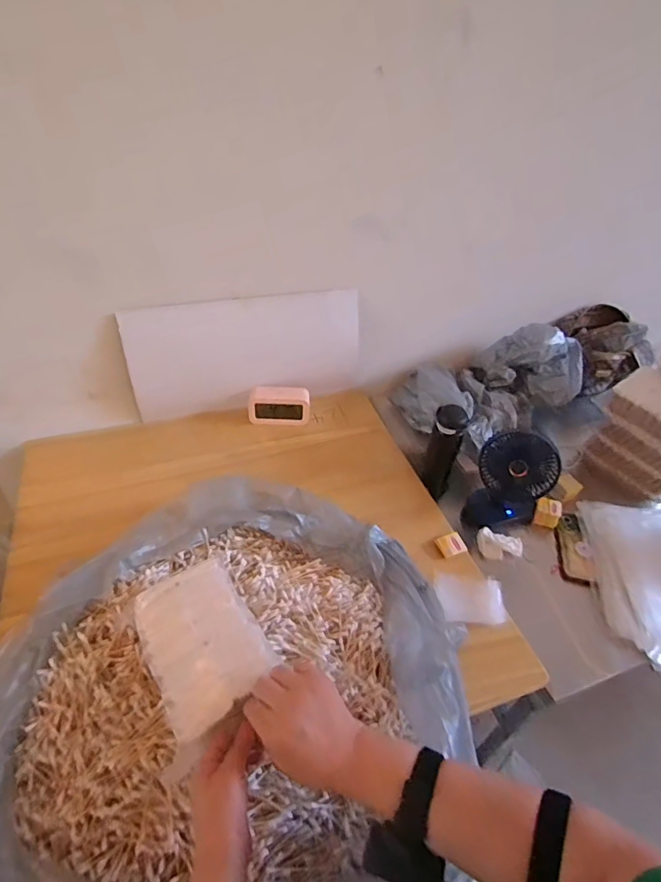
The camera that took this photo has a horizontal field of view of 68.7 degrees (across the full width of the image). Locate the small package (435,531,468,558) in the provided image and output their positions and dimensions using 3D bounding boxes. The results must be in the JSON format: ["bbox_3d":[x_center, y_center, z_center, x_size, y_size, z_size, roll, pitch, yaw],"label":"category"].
[{"bbox_3d":[0.221,0.190,0.887,0.047,0.011,0.042,-10,45,-14],"label":"small package"}]

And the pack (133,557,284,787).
[{"bbox_3d":[-0.151,0.239,0.562,0.135,0.022,0.212,-23,50,-25],"label":"pack"}]

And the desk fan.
[{"bbox_3d":[0.357,0.093,0.971,0.147,0.194,0.110,26,48,21],"label":"desk fan"}]

